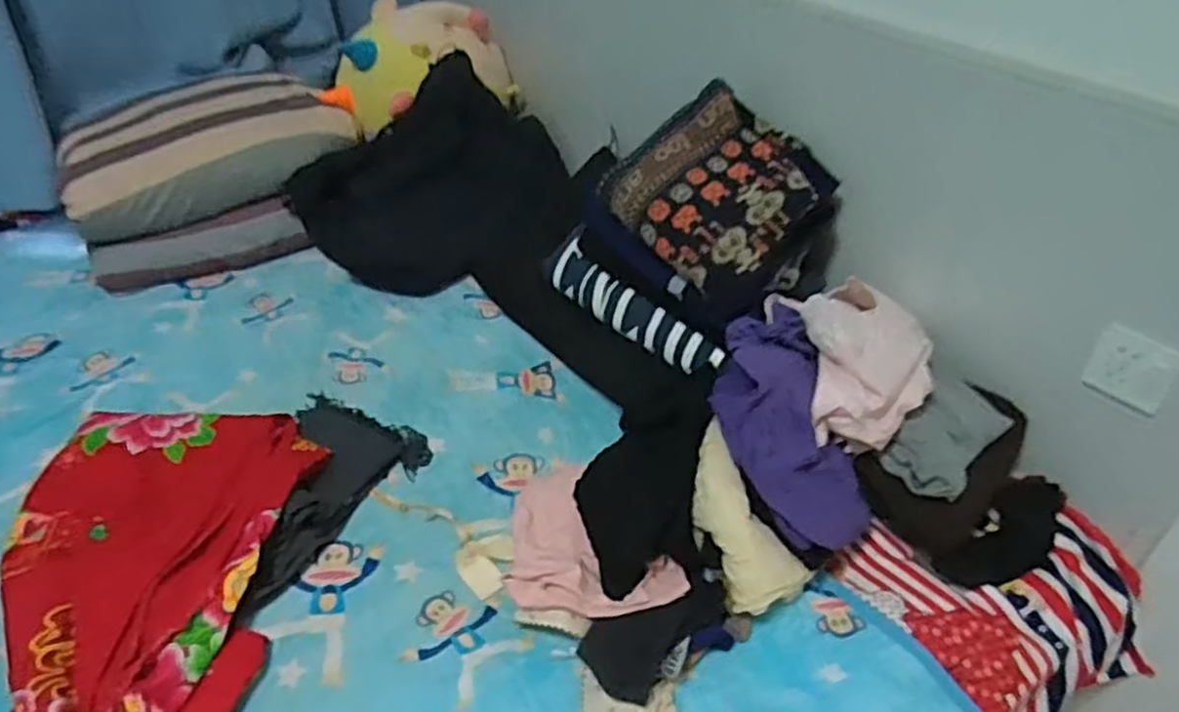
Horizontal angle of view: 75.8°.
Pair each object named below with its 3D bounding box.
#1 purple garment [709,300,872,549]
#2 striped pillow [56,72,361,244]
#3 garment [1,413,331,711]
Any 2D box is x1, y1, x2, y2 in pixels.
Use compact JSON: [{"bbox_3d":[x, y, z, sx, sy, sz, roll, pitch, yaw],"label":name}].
[{"bbox_3d":[0.245,0.091,0.966,0.154,0.181,0.270,-16,43,-16],"label":"purple garment"},{"bbox_3d":[-0.785,-0.446,1.552,0.542,0.145,0.351,-22,45,-21],"label":"striped pillow"},{"bbox_3d":[-0.588,0.263,0.978,0.390,0.073,0.498,-1,41,1],"label":"garment"}]

